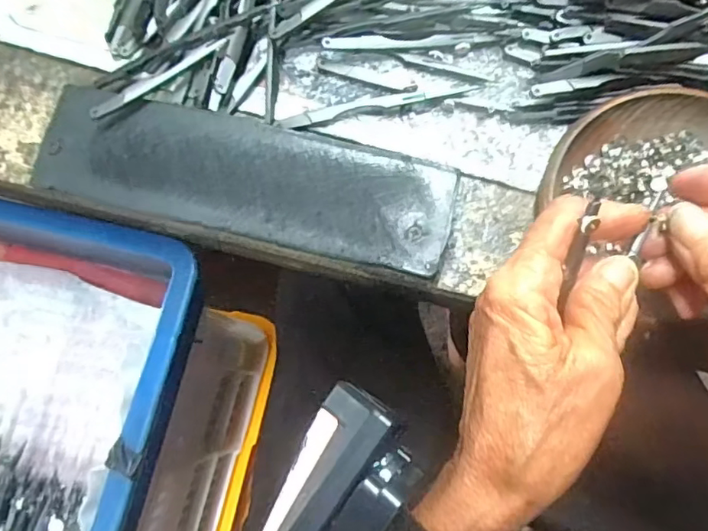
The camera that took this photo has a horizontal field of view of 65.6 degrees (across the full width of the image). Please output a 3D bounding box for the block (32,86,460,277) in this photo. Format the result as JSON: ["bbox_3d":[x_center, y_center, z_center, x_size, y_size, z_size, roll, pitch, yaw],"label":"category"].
[{"bbox_3d":[-0.056,-0.046,0.279,0.210,0.008,0.059,13,74,6],"label":"block"}]

